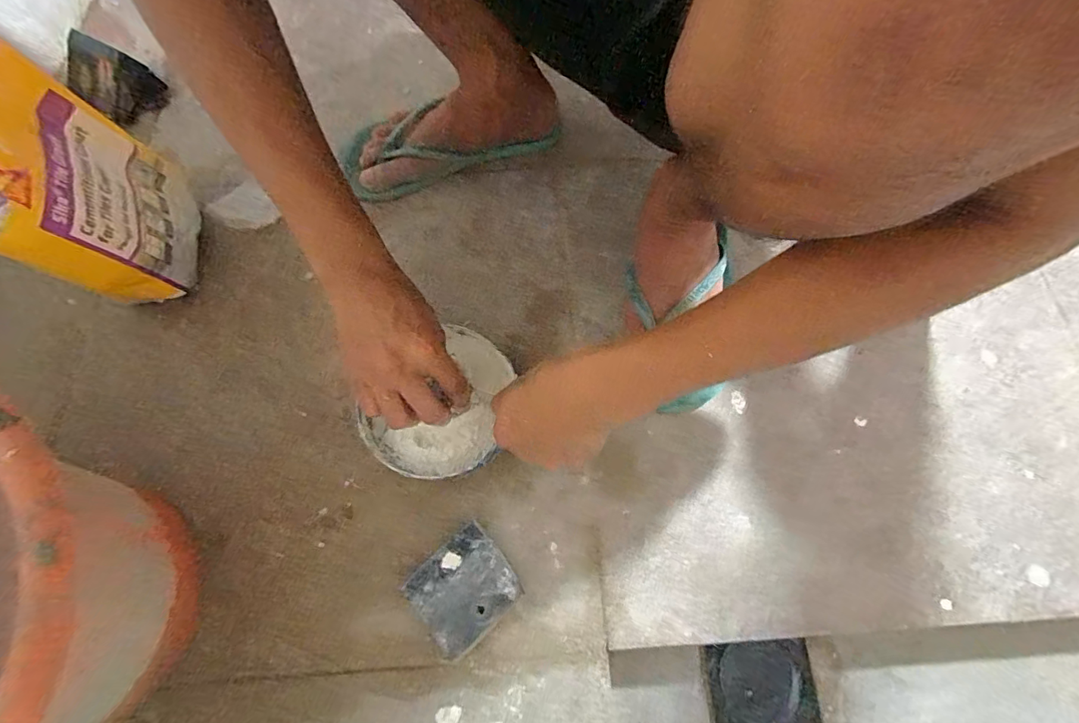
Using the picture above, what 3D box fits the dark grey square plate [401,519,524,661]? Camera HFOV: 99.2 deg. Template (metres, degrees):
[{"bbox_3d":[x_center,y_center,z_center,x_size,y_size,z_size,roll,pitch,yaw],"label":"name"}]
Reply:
[{"bbox_3d":[-0.062,0.187,0.380,0.079,0.019,0.071,-40,75,-13],"label":"dark grey square plate"}]

